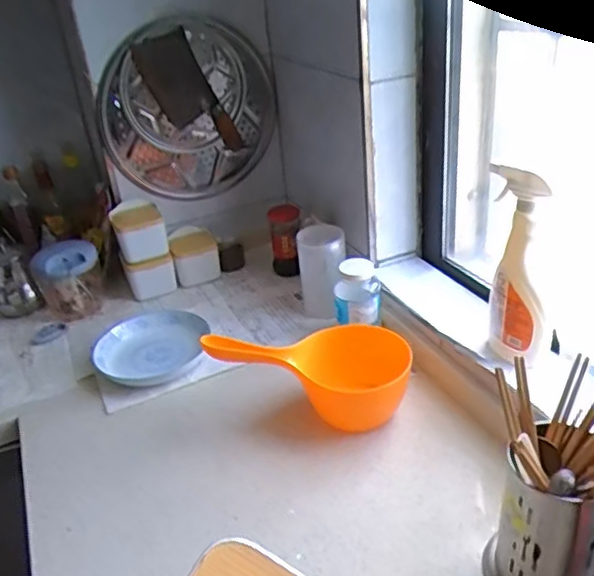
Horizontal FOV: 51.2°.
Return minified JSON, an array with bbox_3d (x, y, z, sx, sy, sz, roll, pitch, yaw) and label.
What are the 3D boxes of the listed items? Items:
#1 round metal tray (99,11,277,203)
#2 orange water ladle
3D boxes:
[{"bbox_3d":[-0.203,-0.344,1.217,0.337,0.340,0.056,-16,31,-17],"label":"round metal tray"},{"bbox_3d":[0.019,0.126,0.884,0.274,0.133,0.109,5,31,19],"label":"orange water ladle"}]

